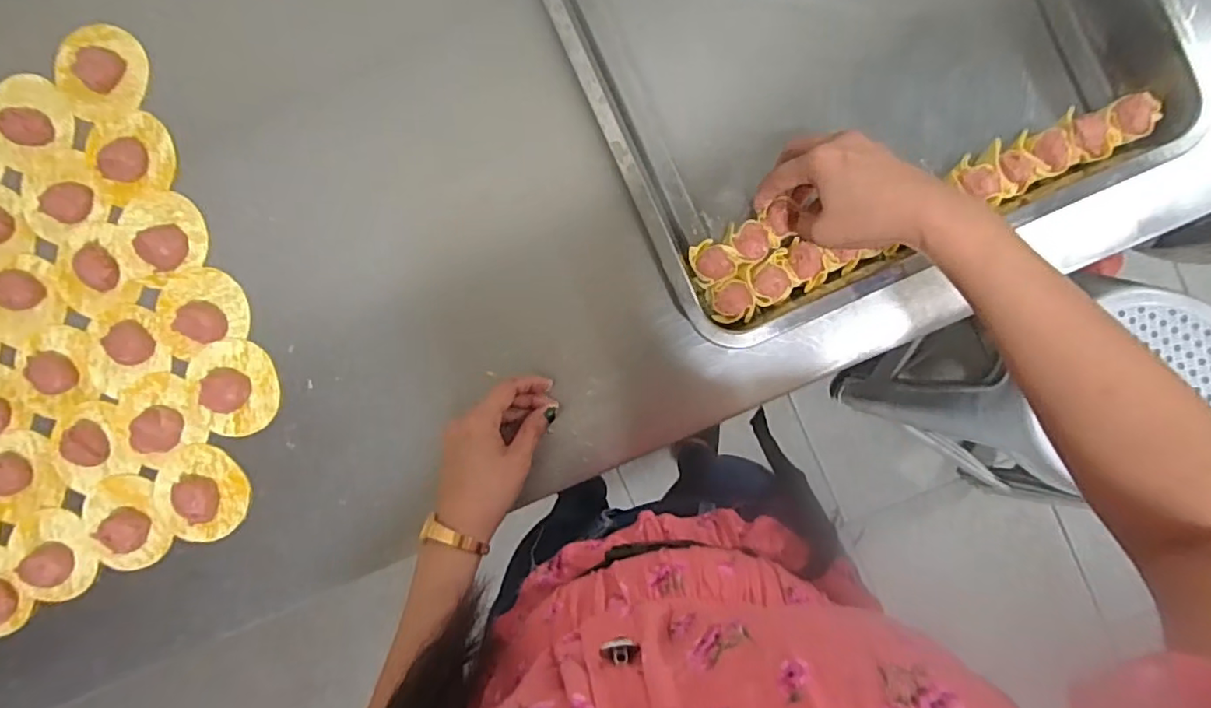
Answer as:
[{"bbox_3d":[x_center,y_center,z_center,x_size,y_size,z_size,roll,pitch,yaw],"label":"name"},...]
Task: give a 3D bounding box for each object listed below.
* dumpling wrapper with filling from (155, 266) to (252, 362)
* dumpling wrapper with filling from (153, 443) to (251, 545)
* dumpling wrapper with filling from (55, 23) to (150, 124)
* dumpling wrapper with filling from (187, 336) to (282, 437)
[{"bbox_3d":[-0.353,-0.039,0.525,0.078,0.020,0.071,0,93,2],"label":"dumpling wrapper with filling"},{"bbox_3d":[-0.357,0.123,0.531,0.079,0.016,0.082,0,93,2],"label":"dumpling wrapper with filling"},{"bbox_3d":[-0.437,-0.243,0.525,0.078,0.012,0.081,0,93,2],"label":"dumpling wrapper with filling"},{"bbox_3d":[-0.323,0.029,0.526,0.072,0.018,0.083,-24,92,3],"label":"dumpling wrapper with filling"}]

